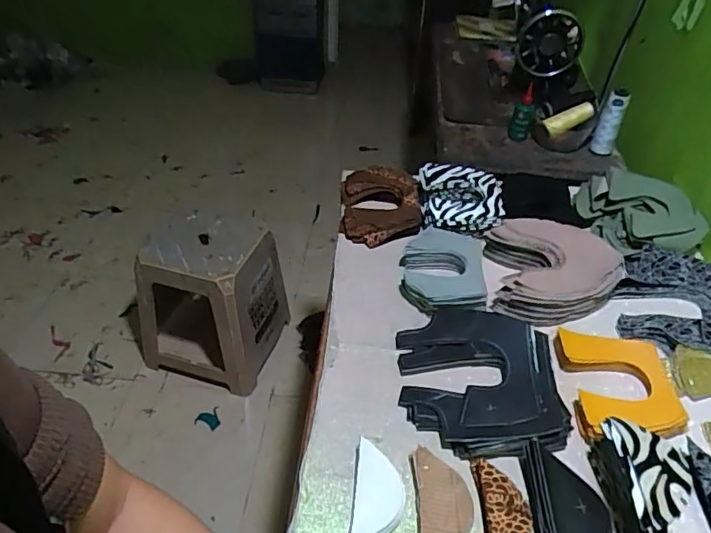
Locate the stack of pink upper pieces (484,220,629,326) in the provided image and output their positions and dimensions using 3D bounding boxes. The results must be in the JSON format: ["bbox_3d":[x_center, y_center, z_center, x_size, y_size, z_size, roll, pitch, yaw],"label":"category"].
[{"bbox_3d":[0.298,0.003,0.811,0.182,0.056,0.180,5,42,2],"label":"stack of pink upper pieces"}]

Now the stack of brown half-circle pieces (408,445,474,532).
[{"bbox_3d":[0.090,0.247,0.559,0.059,0.016,0.116,2,42,-1],"label":"stack of brown half-circle pieces"}]

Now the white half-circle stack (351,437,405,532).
[{"bbox_3d":[0.024,0.239,0.563,0.052,0.016,0.109,5,42,2],"label":"white half-circle stack"}]

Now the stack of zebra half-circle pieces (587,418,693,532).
[{"bbox_3d":[0.294,0.223,0.544,0.064,0.067,0.124,2,40,1],"label":"stack of zebra half-circle pieces"}]

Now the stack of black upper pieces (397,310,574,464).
[{"bbox_3d":[0.154,0.135,0.676,0.190,0.029,0.210,2,42,-1],"label":"stack of black upper pieces"}]

